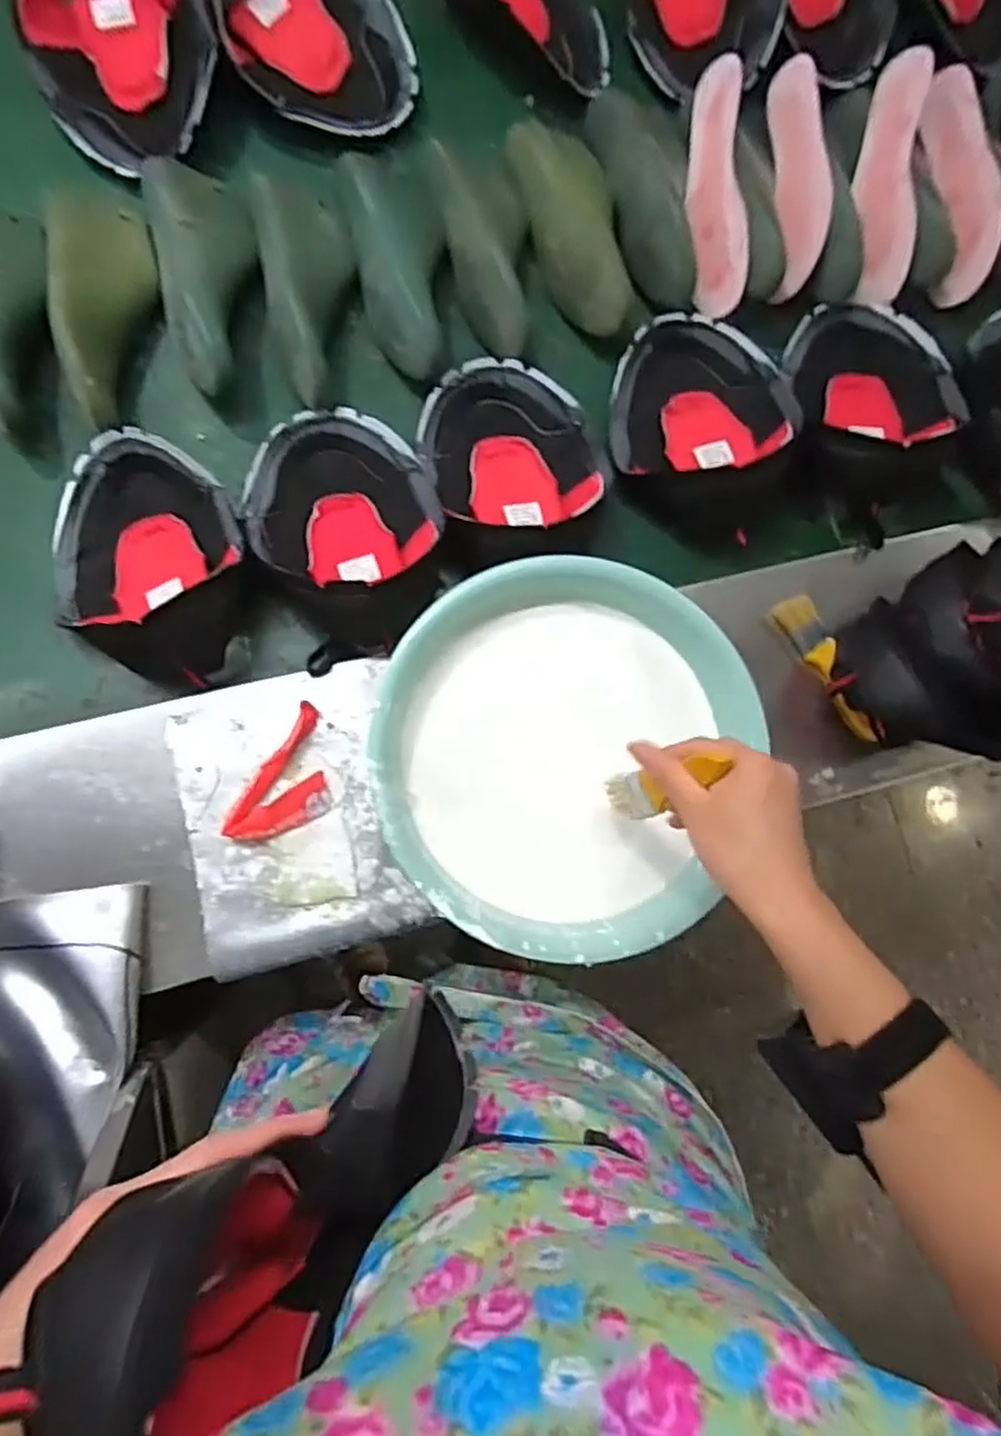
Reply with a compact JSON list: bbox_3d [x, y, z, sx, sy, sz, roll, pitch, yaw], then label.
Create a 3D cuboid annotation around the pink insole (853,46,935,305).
[{"bbox_3d":[0.408,-0.558,0.772,0.038,0.055,0.219,-6,108,-5],"label":"pink insole"}]

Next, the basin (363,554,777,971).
[{"bbox_3d":[0.044,0.025,0.613,0.282,0.118,0.298,1,82,-9],"label":"basin"}]

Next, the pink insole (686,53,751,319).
[{"bbox_3d":[0.221,-0.534,0.751,0.013,0.067,0.236,-7,93,-37],"label":"pink insole"}]

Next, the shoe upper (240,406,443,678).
[{"bbox_3d":[-0.151,-0.175,0.687,0.175,0.119,0.237,-23,86,-11],"label":"shoe upper"}]

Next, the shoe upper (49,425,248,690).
[{"bbox_3d":[-0.315,-0.147,0.650,0.211,0.081,0.185,30,79,-4],"label":"shoe upper"}]

